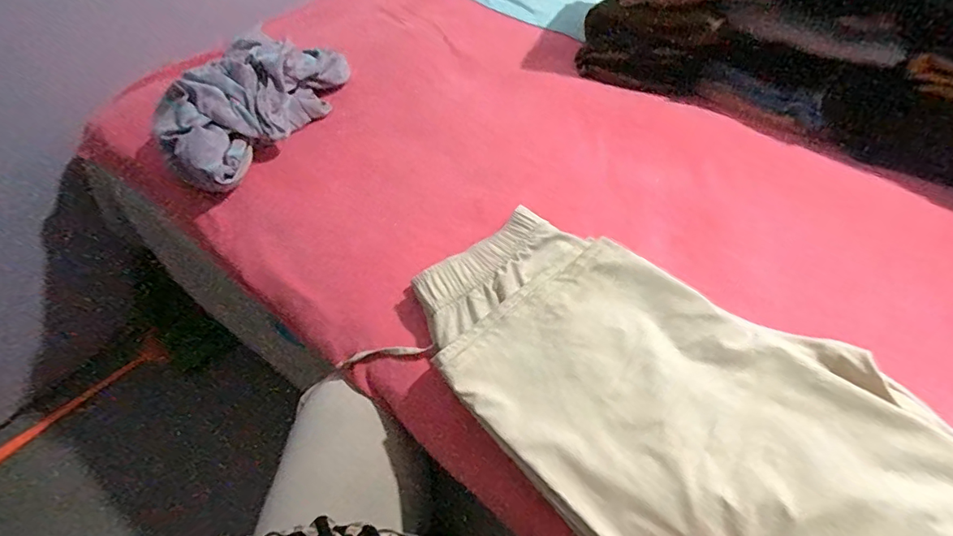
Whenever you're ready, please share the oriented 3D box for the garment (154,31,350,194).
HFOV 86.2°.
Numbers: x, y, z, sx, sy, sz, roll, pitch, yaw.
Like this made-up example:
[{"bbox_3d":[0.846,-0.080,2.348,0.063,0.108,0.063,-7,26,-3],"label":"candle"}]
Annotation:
[{"bbox_3d":[-0.329,-0.252,0.743,0.143,0.108,0.351,11,50,11],"label":"garment"}]

